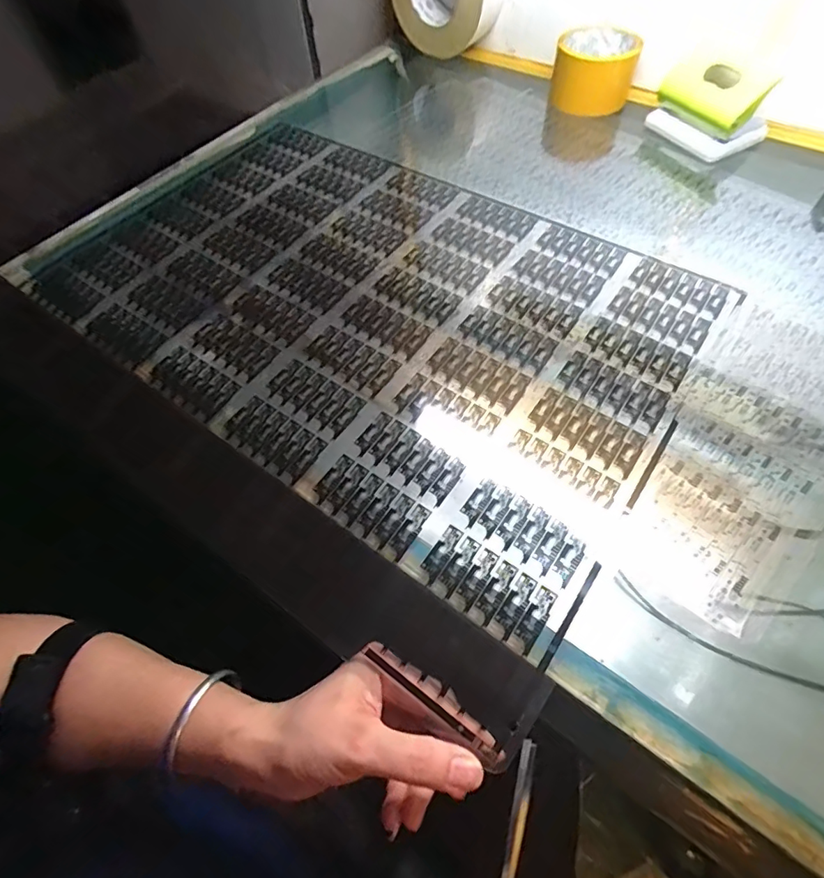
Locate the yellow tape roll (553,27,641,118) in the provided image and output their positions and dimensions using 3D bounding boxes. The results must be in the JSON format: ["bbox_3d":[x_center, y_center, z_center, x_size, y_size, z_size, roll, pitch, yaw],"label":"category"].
[{"bbox_3d":[0.211,-0.424,0.548,0.085,0.056,0.085,13,61,11],"label":"yellow tape roll"}]

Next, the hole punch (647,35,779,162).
[{"bbox_3d":[0.313,-0.351,0.492,0.073,0.066,0.104,-25,61,-11],"label":"hole punch"}]

